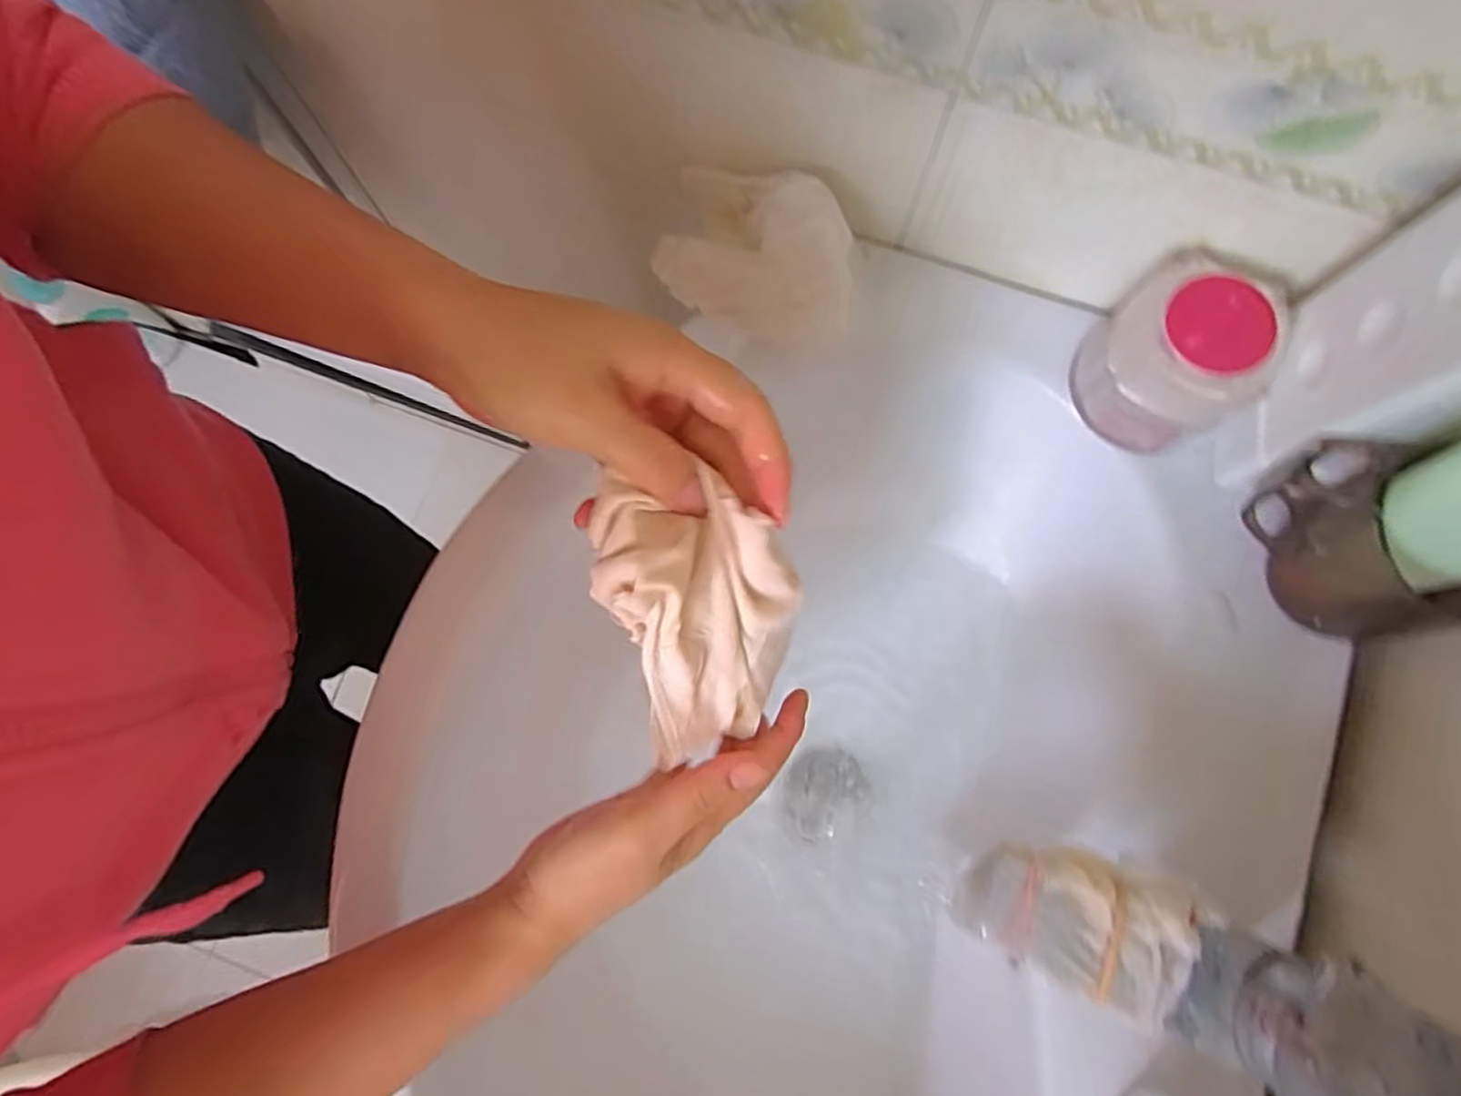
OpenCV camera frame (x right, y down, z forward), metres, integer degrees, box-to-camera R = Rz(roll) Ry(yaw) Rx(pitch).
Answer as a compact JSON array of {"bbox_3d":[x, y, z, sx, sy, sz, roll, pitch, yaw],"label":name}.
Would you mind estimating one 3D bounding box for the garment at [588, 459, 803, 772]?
[{"bbox_3d":[-0.012,0.030,0.271,0.072,0.031,0.109,-9,116,-23],"label":"garment"}]

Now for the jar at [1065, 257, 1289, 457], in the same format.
[{"bbox_3d":[0.216,-0.093,0.347,0.061,0.069,0.069,-40,80,-8],"label":"jar"}]

